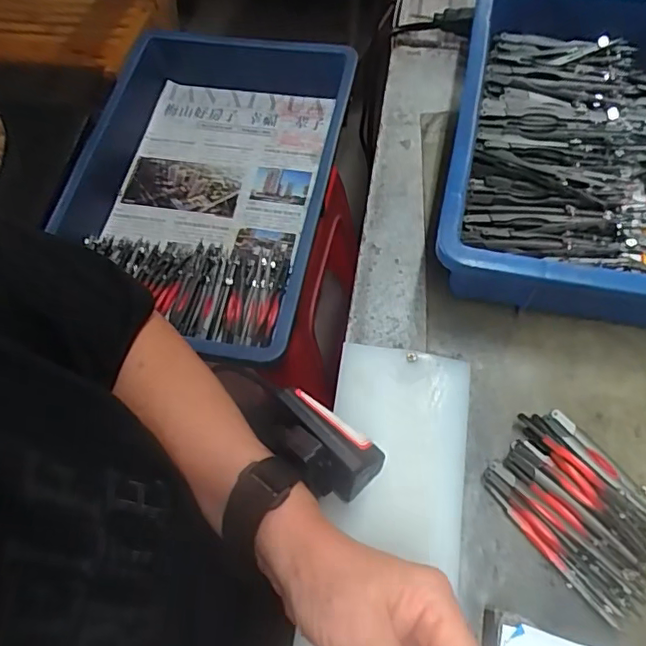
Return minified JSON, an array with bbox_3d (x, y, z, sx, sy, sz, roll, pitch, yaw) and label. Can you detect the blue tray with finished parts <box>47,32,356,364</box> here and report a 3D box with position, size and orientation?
[{"bbox_3d":[-0.151,-0.171,0.666,0.314,0.087,0.395,8,66,9],"label":"blue tray with finished parts"}]

